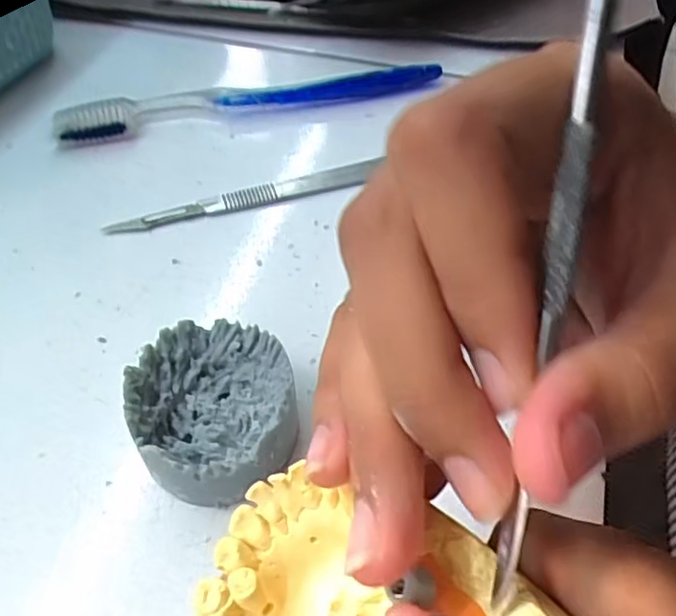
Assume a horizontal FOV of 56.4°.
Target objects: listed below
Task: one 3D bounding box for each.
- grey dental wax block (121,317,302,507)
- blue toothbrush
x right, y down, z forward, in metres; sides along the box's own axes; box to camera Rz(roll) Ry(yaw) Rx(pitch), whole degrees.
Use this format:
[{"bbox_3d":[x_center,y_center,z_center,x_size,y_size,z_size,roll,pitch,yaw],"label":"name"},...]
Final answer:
[{"bbox_3d":[-0.038,0.032,0.194,0.047,0.029,0.053,-9,53,-7],"label":"grey dental wax block"},{"bbox_3d":[-0.042,-0.103,0.310,0.185,0.014,0.022,-11,53,-11],"label":"blue toothbrush"}]

